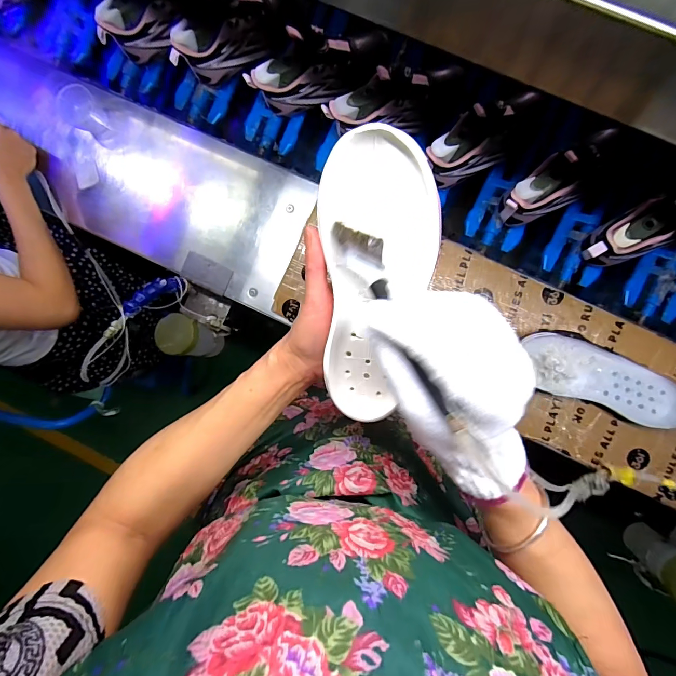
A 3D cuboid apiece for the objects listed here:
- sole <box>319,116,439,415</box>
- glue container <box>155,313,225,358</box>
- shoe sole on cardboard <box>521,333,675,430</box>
[{"bbox_3d":[0.026,-0.033,0.280,0.082,0.034,0.213,7,117,6],"label":"sole"},{"bbox_3d":[-0.272,-0.004,0.693,0.083,0.110,0.072,18,93,5],"label":"glue container"},{"bbox_3d":[0.405,0.063,0.567,0.252,0.040,0.089,20,93,5],"label":"shoe sole on cardboard"}]

